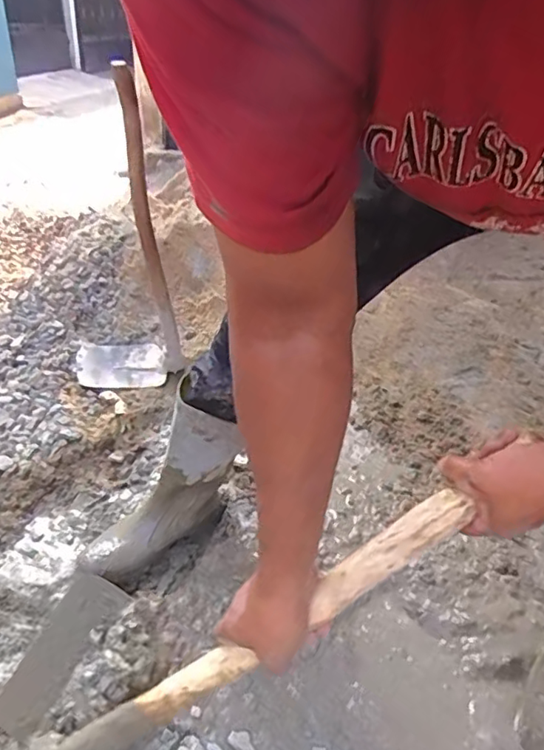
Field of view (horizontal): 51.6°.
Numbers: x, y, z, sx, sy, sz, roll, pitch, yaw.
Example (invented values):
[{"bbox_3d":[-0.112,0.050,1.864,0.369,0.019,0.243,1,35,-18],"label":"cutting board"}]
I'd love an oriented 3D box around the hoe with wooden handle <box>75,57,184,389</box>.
[{"bbox_3d":[-0.366,-0.317,1.317,0.261,0.714,0.263,-4,31,-10],"label":"hoe with wooden handle"}]

